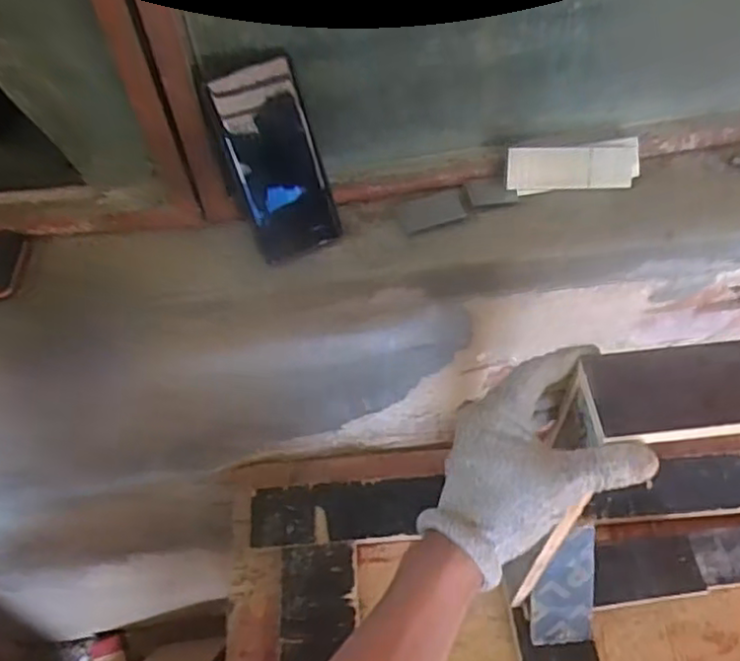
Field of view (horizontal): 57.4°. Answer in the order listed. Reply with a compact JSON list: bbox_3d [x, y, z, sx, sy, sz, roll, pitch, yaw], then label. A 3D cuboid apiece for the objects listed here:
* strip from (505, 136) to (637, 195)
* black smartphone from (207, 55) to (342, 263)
[{"bbox_3d":[0.187,-0.148,0.615,0.123,0.042,0.006,-7,12,-6],"label":"strip"},{"bbox_3d":[-0.076,-0.135,0.560,0.070,0.155,0.016,-21,28,-8],"label":"black smartphone"}]

